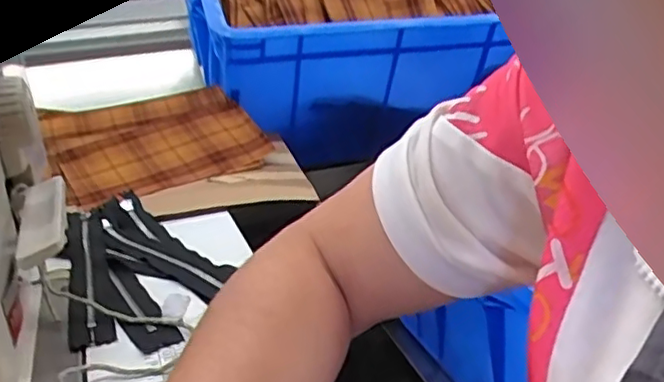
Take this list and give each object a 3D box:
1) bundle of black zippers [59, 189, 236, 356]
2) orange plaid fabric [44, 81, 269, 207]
[{"bbox_3d":[-0.142,0.048,0.464,0.099,0.020,0.213,-12,23,-22],"label":"bundle of black zippers"},{"bbox_3d":[-0.168,-0.047,0.631,0.197,0.020,0.145,-12,46,-24],"label":"orange plaid fabric"}]

